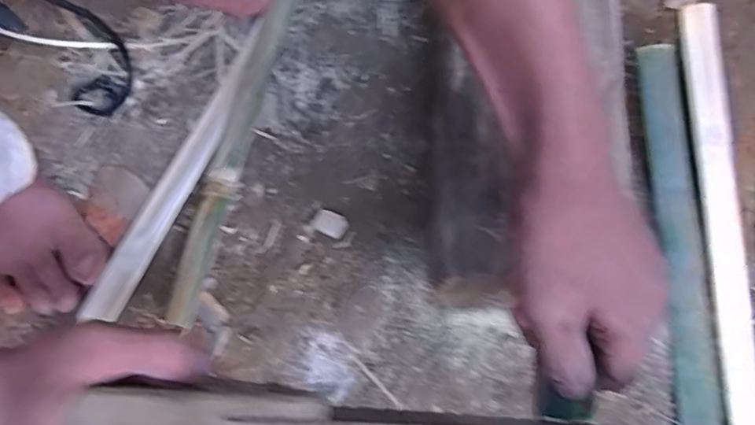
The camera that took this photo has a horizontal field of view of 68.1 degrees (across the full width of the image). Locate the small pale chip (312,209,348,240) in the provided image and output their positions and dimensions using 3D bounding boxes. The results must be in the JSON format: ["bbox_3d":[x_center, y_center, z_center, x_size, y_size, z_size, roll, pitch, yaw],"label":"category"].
[{"bbox_3d":[-0.038,0.009,0.446,0.027,0.007,0.018,24,77,4],"label":"small pale chip"}]

